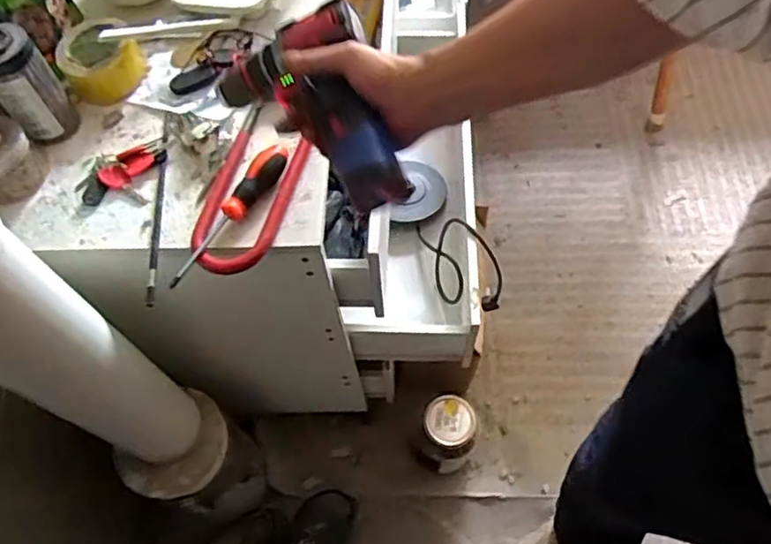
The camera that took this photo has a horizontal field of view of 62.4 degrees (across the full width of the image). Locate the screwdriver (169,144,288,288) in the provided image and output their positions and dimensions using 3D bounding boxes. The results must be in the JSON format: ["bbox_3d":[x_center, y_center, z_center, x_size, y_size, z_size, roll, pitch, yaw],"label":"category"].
[{"bbox_3d":[-0.172,-0.065,0.686,0.037,0.025,0.193,30,67,18],"label":"screwdriver"}]

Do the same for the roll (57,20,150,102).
[{"bbox_3d":[-0.357,-0.266,0.799,0.095,0.056,0.094,-1,61,2],"label":"roll"}]

